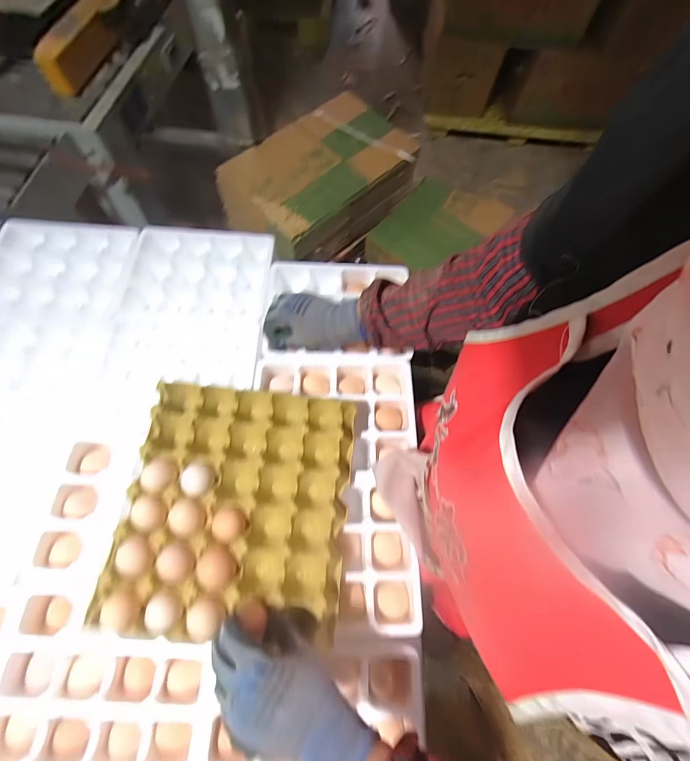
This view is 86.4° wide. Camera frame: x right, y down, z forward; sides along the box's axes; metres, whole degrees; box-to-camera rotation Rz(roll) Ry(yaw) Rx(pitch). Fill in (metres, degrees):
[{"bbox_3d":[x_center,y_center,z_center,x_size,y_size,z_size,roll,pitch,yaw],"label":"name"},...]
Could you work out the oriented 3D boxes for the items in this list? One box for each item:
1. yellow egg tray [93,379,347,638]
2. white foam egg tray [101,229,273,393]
[{"bbox_3d":[-0.136,0.155,0.478,0.271,0.053,0.291,5,67,1],"label":"yellow egg tray"},{"bbox_3d":[-0.255,-0.124,0.635,0.250,0.056,0.301,1,67,-1],"label":"white foam egg tray"}]

